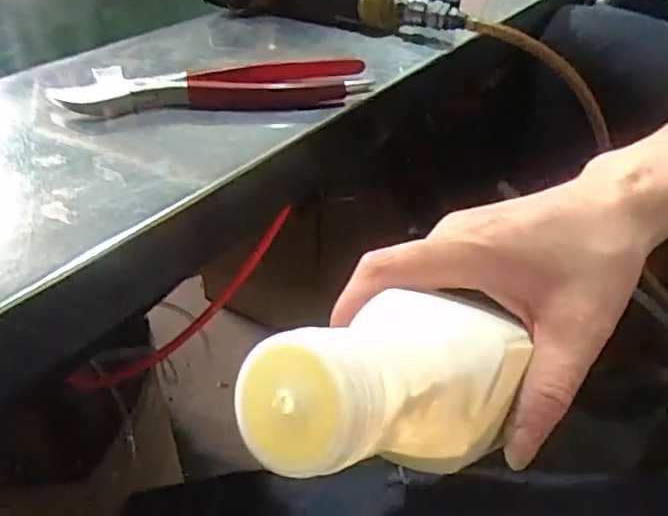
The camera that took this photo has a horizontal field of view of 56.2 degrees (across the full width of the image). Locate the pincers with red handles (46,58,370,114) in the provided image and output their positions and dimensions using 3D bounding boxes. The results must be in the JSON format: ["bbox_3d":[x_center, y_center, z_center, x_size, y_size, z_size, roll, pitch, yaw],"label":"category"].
[{"bbox_3d":[-0.072,-0.107,0.388,0.184,0.016,0.049,-5,36,-8],"label":"pincers with red handles"}]

